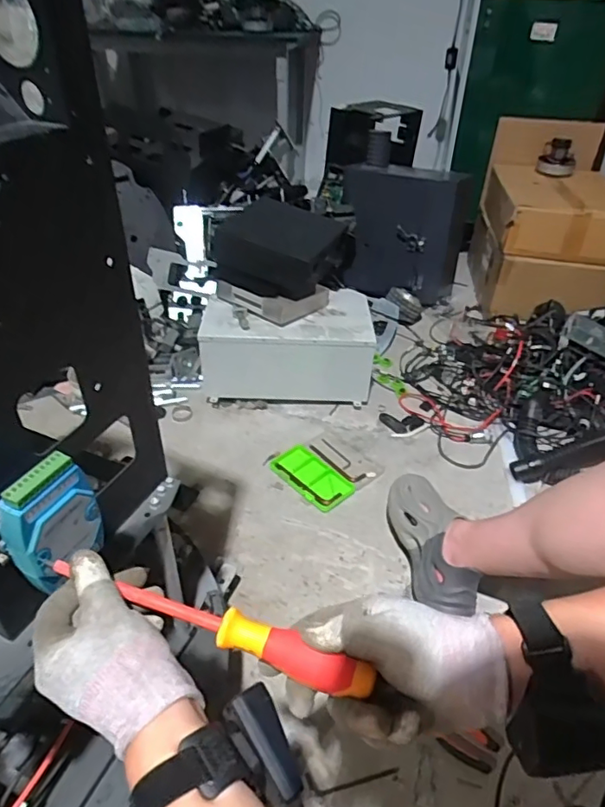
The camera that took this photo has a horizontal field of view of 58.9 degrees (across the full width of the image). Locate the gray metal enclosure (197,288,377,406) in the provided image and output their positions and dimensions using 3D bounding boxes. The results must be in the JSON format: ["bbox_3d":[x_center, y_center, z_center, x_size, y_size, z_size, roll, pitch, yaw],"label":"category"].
[{"bbox_3d":[-0.039,-0.157,1.465,0.439,0.218,0.257,1,36,0],"label":"gray metal enclosure"}]

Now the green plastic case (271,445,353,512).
[{"bbox_3d":[0.022,0.164,1.224,0.108,0.022,0.195,-28,45,-34],"label":"green plastic case"}]

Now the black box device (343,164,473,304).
[{"bbox_3d":[0.334,-0.559,1.805,0.381,0.403,0.194,8,37,9],"label":"black box device"}]

